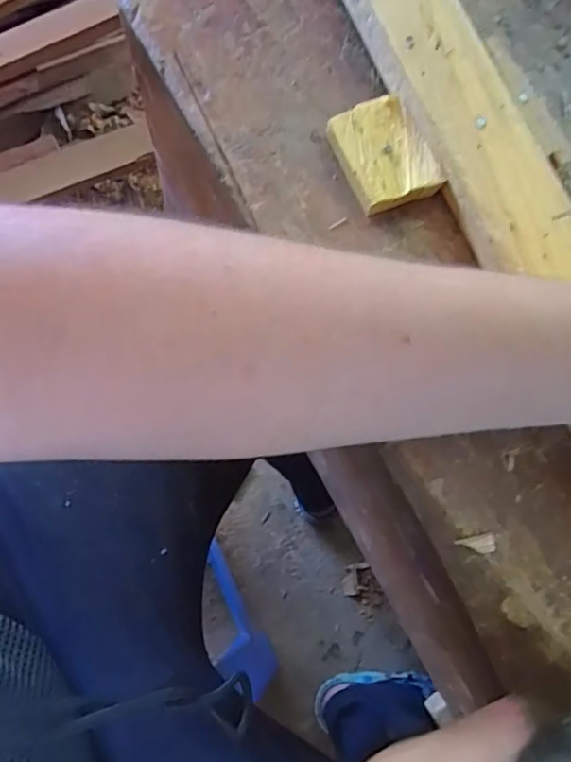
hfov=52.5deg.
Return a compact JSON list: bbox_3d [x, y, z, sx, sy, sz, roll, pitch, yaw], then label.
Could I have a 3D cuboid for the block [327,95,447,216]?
[{"bbox_3d":[0.045,-0.103,0.267,0.038,0.014,0.048,-22,77,-8],"label":"block"}]

